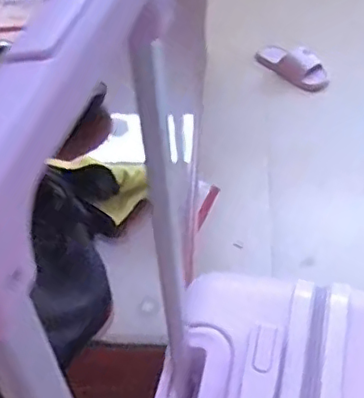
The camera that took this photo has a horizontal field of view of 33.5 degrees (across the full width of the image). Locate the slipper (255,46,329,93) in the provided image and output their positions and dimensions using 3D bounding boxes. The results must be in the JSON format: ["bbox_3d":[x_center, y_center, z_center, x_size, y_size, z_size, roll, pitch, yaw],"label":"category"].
[{"bbox_3d":[0.275,-0.362,1.569,0.088,0.079,0.226,-25,49,-19],"label":"slipper"}]

